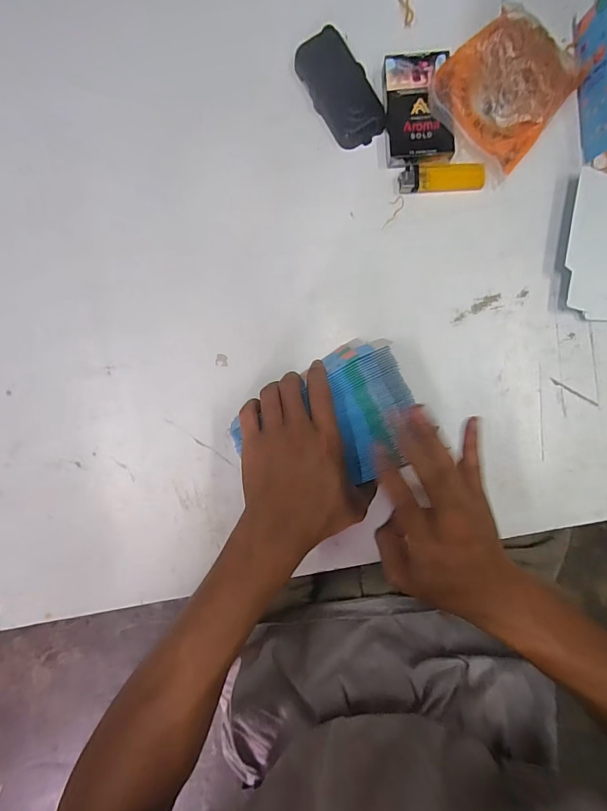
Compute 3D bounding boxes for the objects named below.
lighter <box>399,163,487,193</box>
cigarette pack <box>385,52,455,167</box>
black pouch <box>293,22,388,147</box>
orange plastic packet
[{"bbox_3d":[0.136,-0.223,0.391,0.081,0.008,0.025,-1,91,2],"label":"lighter"},{"bbox_3d":[0.110,-0.285,0.383,0.061,0.020,0.100,-5,91,2],"label":"cigarette pack"},{"bbox_3d":[0.036,-0.310,0.391,0.052,0.015,0.108,-27,91,2],"label":"black pouch"},{"bbox_3d":[0.192,-0.304,0.374,0.108,0.030,0.127,40,92,1],"label":"orange plastic packet"}]

